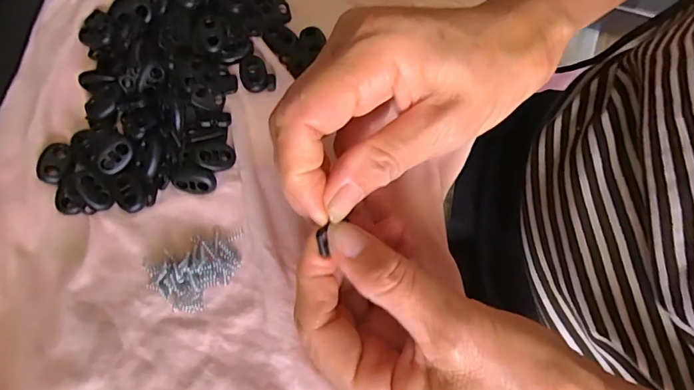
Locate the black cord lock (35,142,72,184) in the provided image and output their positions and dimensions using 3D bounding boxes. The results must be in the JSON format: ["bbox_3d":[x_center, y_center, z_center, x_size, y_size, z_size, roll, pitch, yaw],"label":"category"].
[{"bbox_3d":[-0.149,-0.017,0.227,0.013,0.007,0.023,5,74,-1],"label":"black cord lock"}]

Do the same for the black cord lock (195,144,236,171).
[{"bbox_3d":[-0.067,-0.019,0.229,0.018,0.010,0.013,-13,75,-6],"label":"black cord lock"}]

